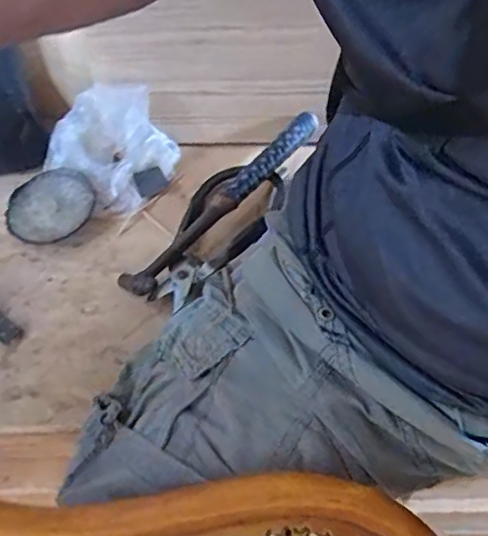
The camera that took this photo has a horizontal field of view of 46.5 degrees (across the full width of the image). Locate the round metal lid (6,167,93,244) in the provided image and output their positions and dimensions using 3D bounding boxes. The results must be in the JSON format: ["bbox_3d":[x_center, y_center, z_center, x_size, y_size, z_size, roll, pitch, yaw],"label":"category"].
[{"bbox_3d":[-0.209,-0.064,0.614,0.088,0.021,0.093,1,53,-2],"label":"round metal lid"}]

